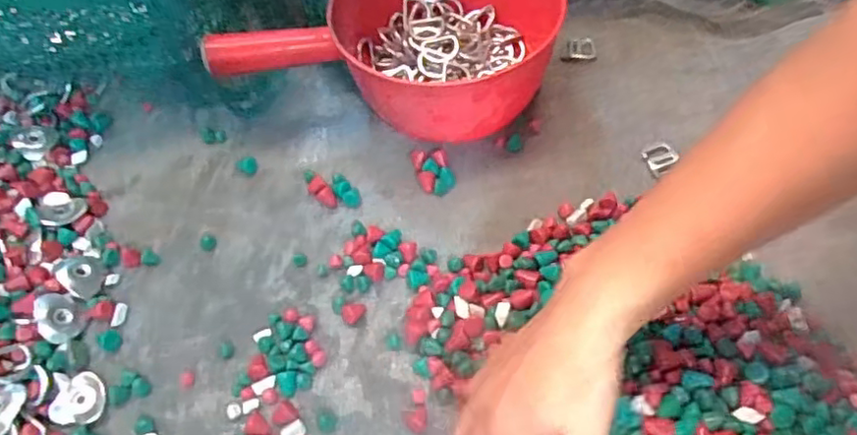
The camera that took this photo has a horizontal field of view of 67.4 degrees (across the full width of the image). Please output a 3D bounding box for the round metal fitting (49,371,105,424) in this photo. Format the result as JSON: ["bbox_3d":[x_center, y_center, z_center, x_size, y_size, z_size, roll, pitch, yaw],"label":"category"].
[{"bbox_3d":[-0.234,0.119,0.429,0.038,0.009,0.034,-6,56,0],"label":"round metal fitting"}]

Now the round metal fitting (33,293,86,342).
[{"bbox_3d":[-0.262,0.070,0.455,0.035,0.005,0.032,19,59,-11],"label":"round metal fitting"}]

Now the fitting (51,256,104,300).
[{"bbox_3d":[-0.257,0.041,0.476,0.035,0.015,0.029,36,66,24],"label":"fitting"}]

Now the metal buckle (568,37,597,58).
[{"bbox_3d":[0.141,-0.156,0.594,0.023,0.004,0.025,-4,56,2],"label":"metal buckle"}]

